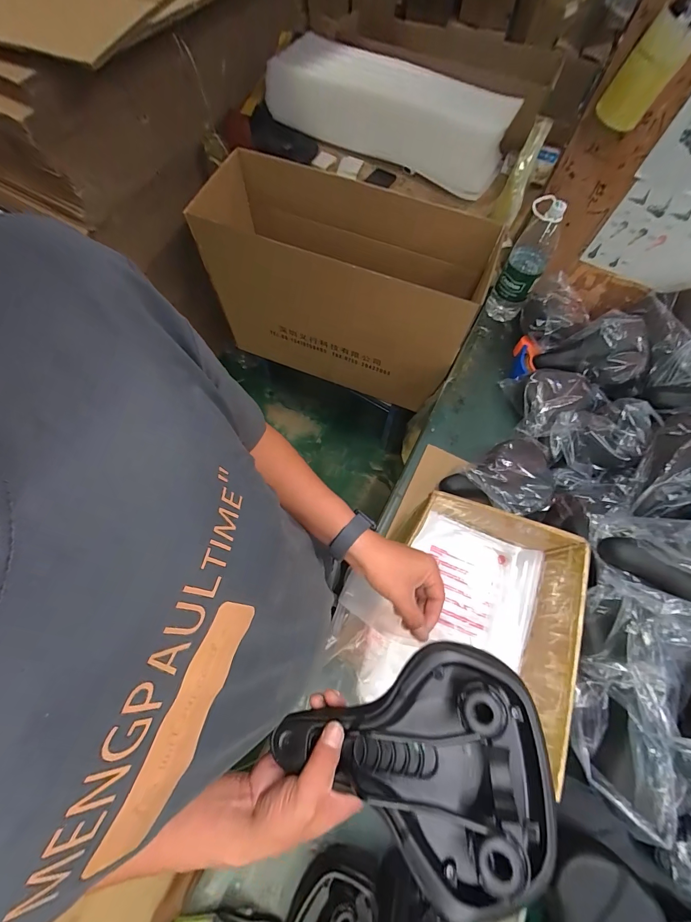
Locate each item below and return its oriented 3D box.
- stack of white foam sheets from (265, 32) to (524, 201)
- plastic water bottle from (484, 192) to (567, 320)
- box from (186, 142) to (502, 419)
[{"bbox_3d":[0.143,-1.217,1.217,0.868,0.204,0.288,29,71,10],"label":"stack of white foam sheets"},{"bbox_3d":[0.486,-0.534,0.969,0.096,0.328,0.107,22,70,8],"label":"plastic water bottle"},{"bbox_3d":[-0.028,-0.556,1.182,0.849,0.509,0.373,23,70,8],"label":"box"}]

